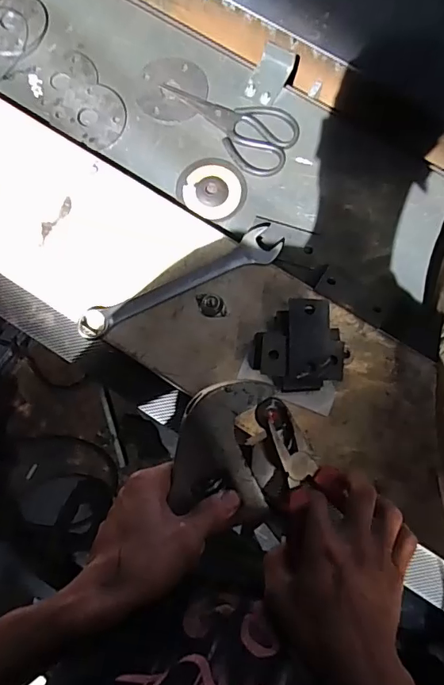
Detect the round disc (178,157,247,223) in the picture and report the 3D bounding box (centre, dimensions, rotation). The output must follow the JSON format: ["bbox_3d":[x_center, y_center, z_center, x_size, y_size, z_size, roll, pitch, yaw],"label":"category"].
[{"bbox_3d":[-0.014,-0.223,0.685,0.097,0.004,0.089,0,79,0],"label":"round disc"}]

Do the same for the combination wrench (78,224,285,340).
[{"bbox_3d":[-0.055,-0.083,0.636,0.290,0.022,0.053,-26,80,-4],"label":"combination wrench"}]

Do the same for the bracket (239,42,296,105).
[{"bbox_3d":[0.071,-0.399,0.707,0.050,0.024,0.083,26,81,5],"label":"bracket"}]

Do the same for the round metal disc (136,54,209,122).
[{"bbox_3d":[-0.074,-0.383,0.717,0.101,0.004,0.107,8,80,2],"label":"round metal disc"}]

